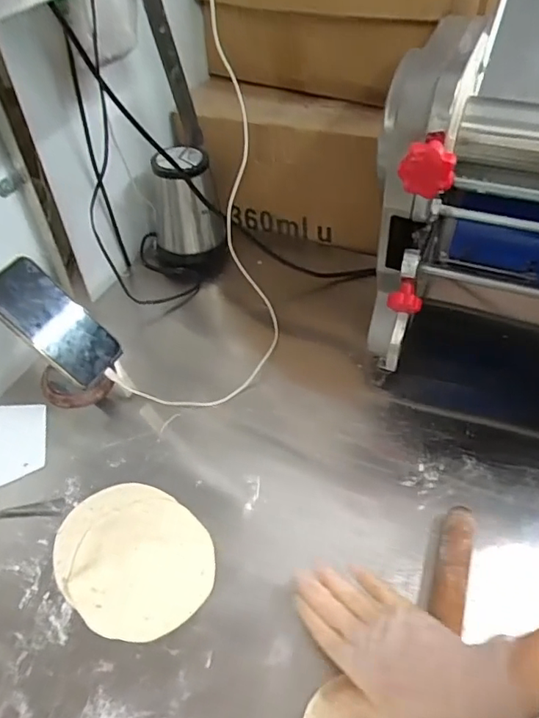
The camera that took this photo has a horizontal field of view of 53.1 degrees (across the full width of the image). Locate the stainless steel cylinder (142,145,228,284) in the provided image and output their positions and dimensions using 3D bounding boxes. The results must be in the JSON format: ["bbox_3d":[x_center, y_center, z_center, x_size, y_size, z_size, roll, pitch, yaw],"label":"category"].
[{"bbox_3d":[-0.136,-0.218,0.828,0.114,0.182,0.121,-35,55,-27],"label":"stainless steel cylinder"}]

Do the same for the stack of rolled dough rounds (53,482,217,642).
[{"bbox_3d":[-0.138,0.193,0.538,0.169,0.013,0.131,32,56,28],"label":"stack of rolled dough rounds"}]

